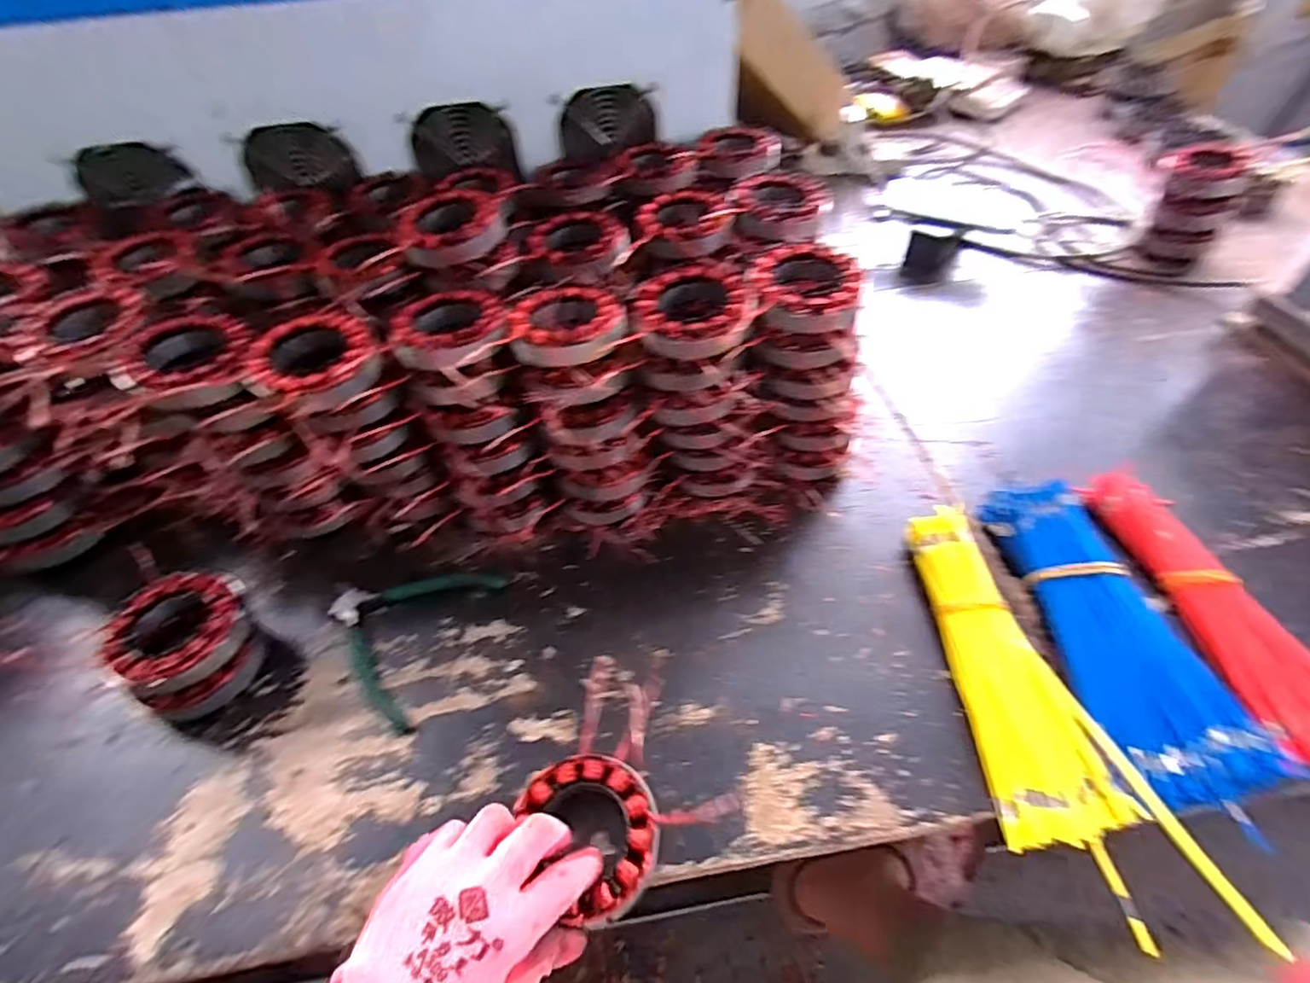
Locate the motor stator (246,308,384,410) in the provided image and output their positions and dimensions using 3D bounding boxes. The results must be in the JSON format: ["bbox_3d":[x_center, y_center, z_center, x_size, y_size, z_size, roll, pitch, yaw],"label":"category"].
[{"bbox_3d":[-0.254,-0.097,0.427,0.085,0.033,0.086,-1,50,1],"label":"motor stator"}]

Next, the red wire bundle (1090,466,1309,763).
[{"bbox_3d":[0.436,0.095,0.430,0.073,0.025,0.283,-5,51,1],"label":"red wire bundle"}]

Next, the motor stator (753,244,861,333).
[{"bbox_3d":[0.116,-0.152,0.443,0.078,0.033,0.097,5,51,6],"label":"motor stator"}]

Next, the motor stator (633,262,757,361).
[{"bbox_3d":[0.030,-0.137,0.439,0.087,0.033,0.097,-7,50,-3],"label":"motor stator"}]

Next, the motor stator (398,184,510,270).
[{"bbox_3d":[-0.175,-0.226,0.500,0.089,0.040,0.093,-26,54,-18],"label":"motor stator"}]

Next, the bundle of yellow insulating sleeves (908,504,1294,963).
[{"bbox_3d":[0.254,0.133,0.403,0.075,0.029,0.275,-3,51,2],"label":"bundle of yellow insulating sleeves"}]

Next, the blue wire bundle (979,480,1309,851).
[{"bbox_3d":[0.337,0.101,0.421,0.099,0.039,0.259,-6,51,0],"label":"blue wire bundle"}]

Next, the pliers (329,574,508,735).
[{"bbox_3d":[-0.208,0.107,0.465,0.118,0.011,0.135,16,54,17],"label":"pliers"}]

